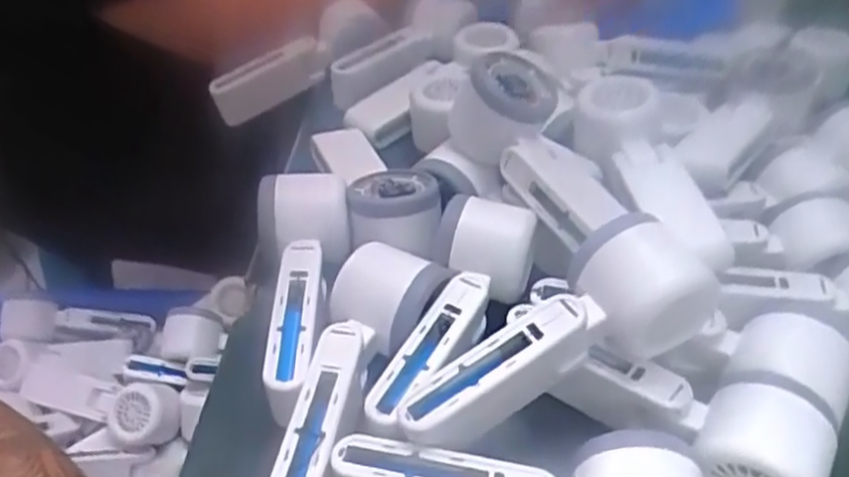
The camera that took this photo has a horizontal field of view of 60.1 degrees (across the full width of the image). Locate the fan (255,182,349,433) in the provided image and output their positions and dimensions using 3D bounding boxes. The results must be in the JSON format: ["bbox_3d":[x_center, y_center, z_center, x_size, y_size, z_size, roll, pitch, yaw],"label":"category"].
[{"bbox_3d":[-0.071,0.030,0.415,0.056,0.047,0.149,-2,53,-1],"label":"fan"}]

